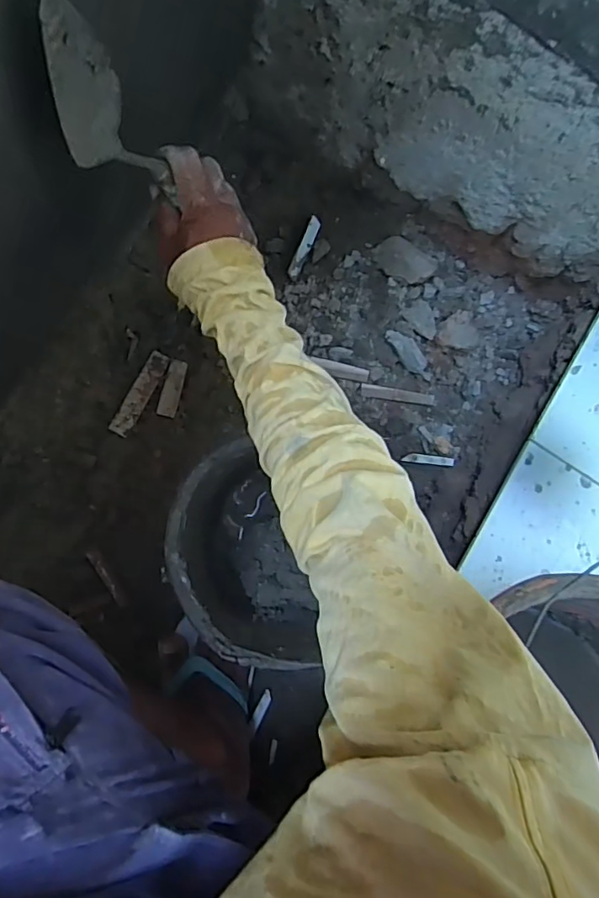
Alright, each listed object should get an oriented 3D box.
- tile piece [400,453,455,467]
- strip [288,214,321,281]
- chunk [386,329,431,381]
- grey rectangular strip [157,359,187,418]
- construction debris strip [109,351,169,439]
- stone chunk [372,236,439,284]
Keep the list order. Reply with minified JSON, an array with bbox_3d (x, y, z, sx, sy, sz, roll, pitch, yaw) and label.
[{"bbox_3d":[0.173,0.014,0.715,0.065,0.006,0.012,5,84,19],"label":"tile piece"},{"bbox_3d":[0.007,-0.270,0.715,0.016,0.015,0.087,24,83,-6],"label":"strip"},{"bbox_3d":[0.149,-0.127,0.719,0.025,0.020,0.083,-40,92,-9],"label":"chunk"},{"bbox_3d":[-0.165,-0.079,0.693,0.023,0.009,0.073,15,84,-7],"label":"grey rectangular strip"},{"bbox_3d":[-0.204,-0.071,0.681,0.025,0.012,0.116,28,82,-5],"label":"construction debris strip"},{"bbox_3d":[0.143,-0.257,0.726,0.081,0.019,0.047,39,81,-3],"label":"stone chunk"}]

